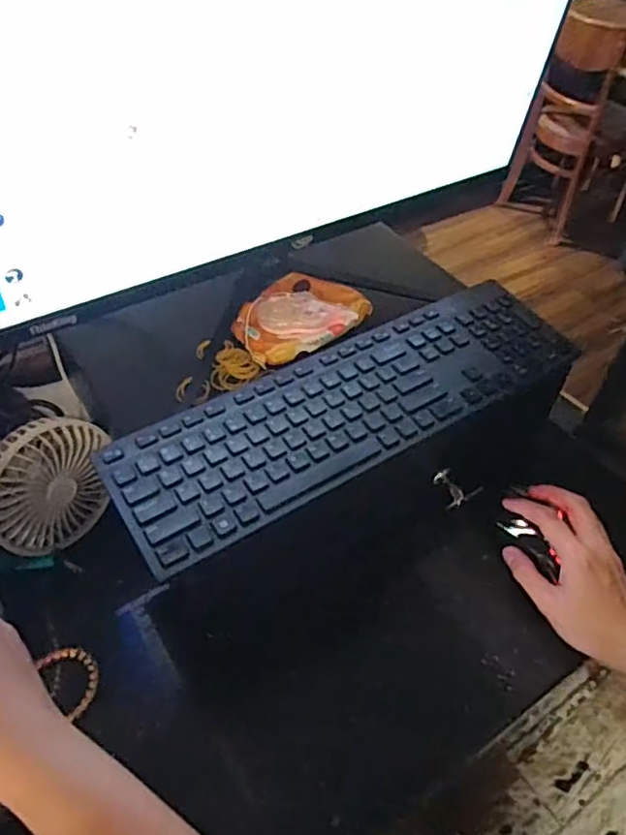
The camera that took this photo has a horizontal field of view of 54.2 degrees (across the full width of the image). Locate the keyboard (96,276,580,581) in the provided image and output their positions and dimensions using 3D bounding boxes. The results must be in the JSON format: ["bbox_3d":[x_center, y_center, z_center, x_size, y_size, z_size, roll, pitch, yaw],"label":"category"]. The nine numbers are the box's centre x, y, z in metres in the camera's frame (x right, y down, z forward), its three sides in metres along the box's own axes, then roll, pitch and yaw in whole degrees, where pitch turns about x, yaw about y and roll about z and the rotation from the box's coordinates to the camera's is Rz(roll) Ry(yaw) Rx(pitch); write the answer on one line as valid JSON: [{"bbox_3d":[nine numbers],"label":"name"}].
[{"bbox_3d":[0.041,-0.015,0.527,0.424,0.019,0.129,-24,54,-22],"label":"keyboard"}]

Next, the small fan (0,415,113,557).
[{"bbox_3d":[-0.238,0.055,0.540,0.048,0.116,0.114,16,46,38],"label":"small fan"}]

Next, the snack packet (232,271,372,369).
[{"bbox_3d":[-0.017,-0.099,0.595,0.097,0.027,0.124,32,54,23],"label":"snack packet"}]

